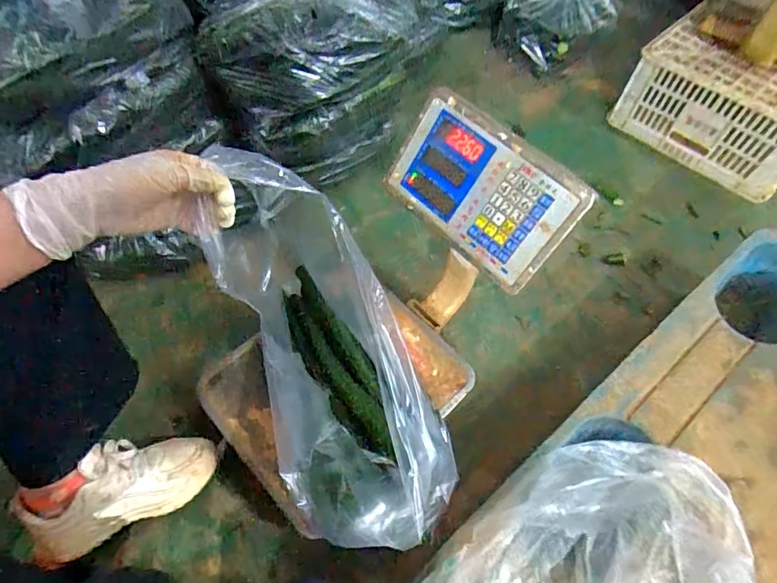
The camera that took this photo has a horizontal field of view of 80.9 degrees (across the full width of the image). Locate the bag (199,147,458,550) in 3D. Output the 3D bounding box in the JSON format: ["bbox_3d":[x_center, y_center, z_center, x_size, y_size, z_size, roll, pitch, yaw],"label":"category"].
[{"bbox_3d":[-0.071,0.060,0.513,0.165,0.310,0.405,-18,61,-11],"label":"bag"}]

